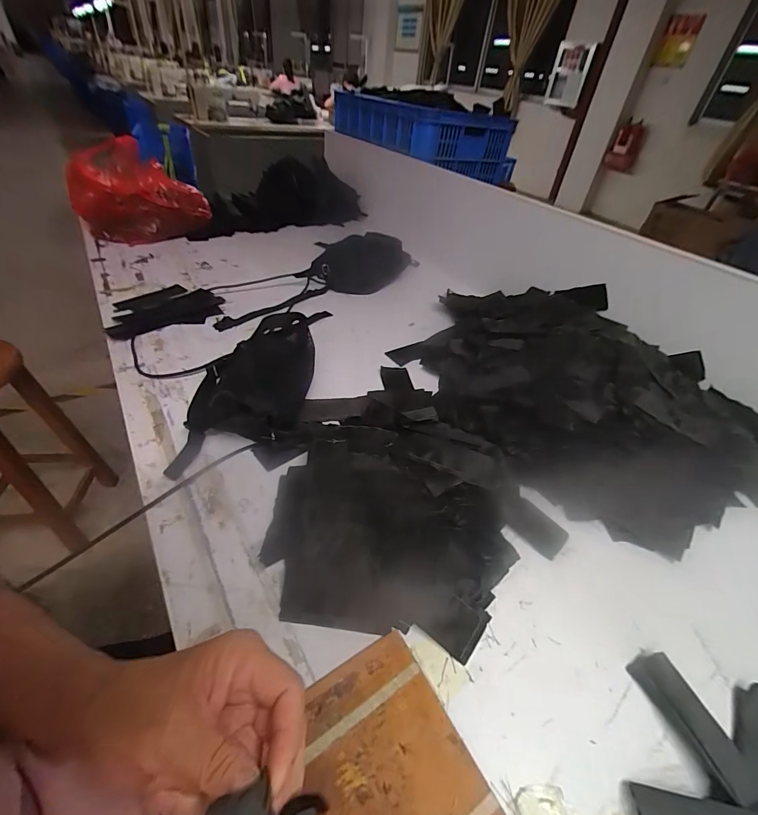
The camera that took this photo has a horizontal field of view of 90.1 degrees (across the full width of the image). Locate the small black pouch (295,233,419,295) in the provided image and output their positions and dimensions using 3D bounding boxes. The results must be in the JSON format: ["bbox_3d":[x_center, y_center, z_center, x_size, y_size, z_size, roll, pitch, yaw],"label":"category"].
[{"bbox_3d":[-0.045,-0.392,1.015,0.266,0.086,0.266,9,41,2],"label":"small black pouch"}]

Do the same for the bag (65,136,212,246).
[{"bbox_3d":[-0.694,-0.630,1.115,0.227,0.217,0.317,34,48,27],"label":"bag"}]

